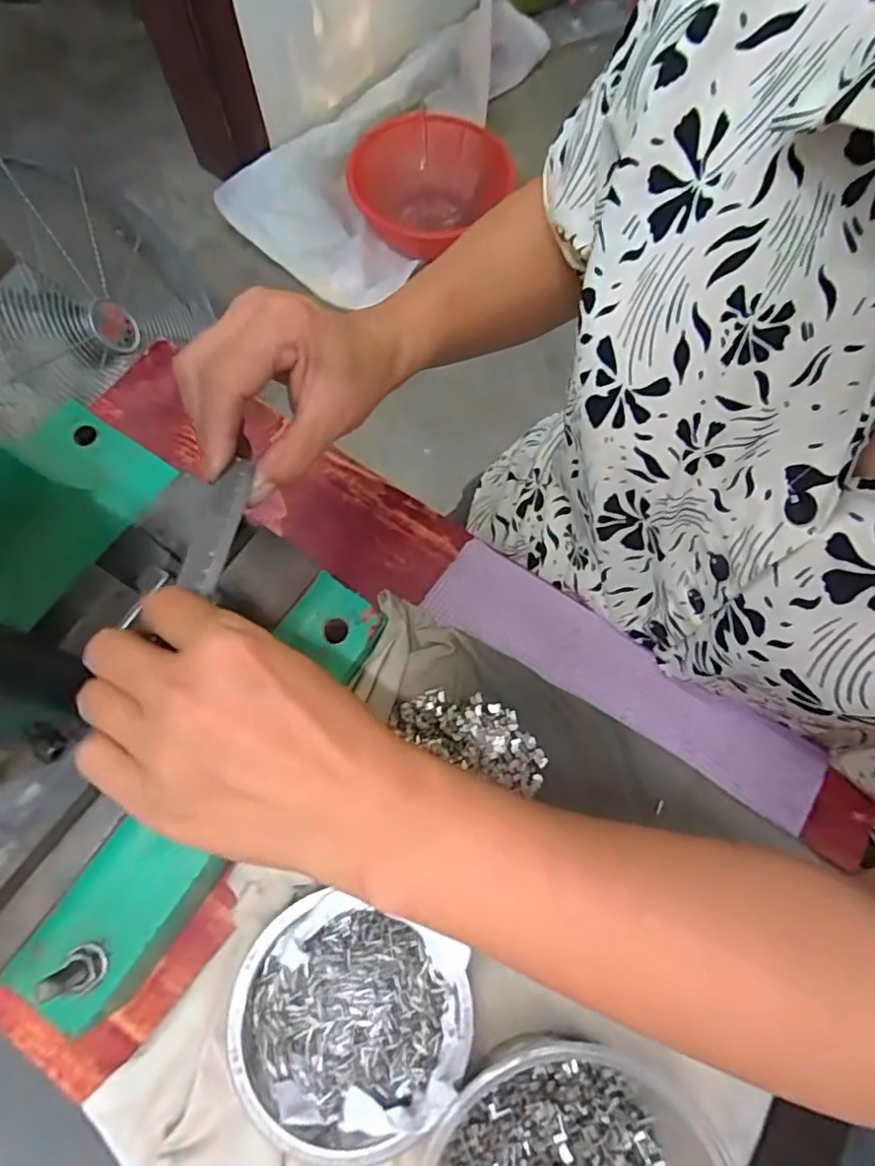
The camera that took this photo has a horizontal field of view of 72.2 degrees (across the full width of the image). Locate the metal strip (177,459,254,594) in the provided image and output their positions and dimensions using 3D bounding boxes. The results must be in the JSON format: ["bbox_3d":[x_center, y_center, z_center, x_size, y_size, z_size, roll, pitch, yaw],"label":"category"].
[{"bbox_3d":[-0.098,-0.027,0.268,0.017,0.005,0.062,14,74,4],"label":"metal strip"}]

